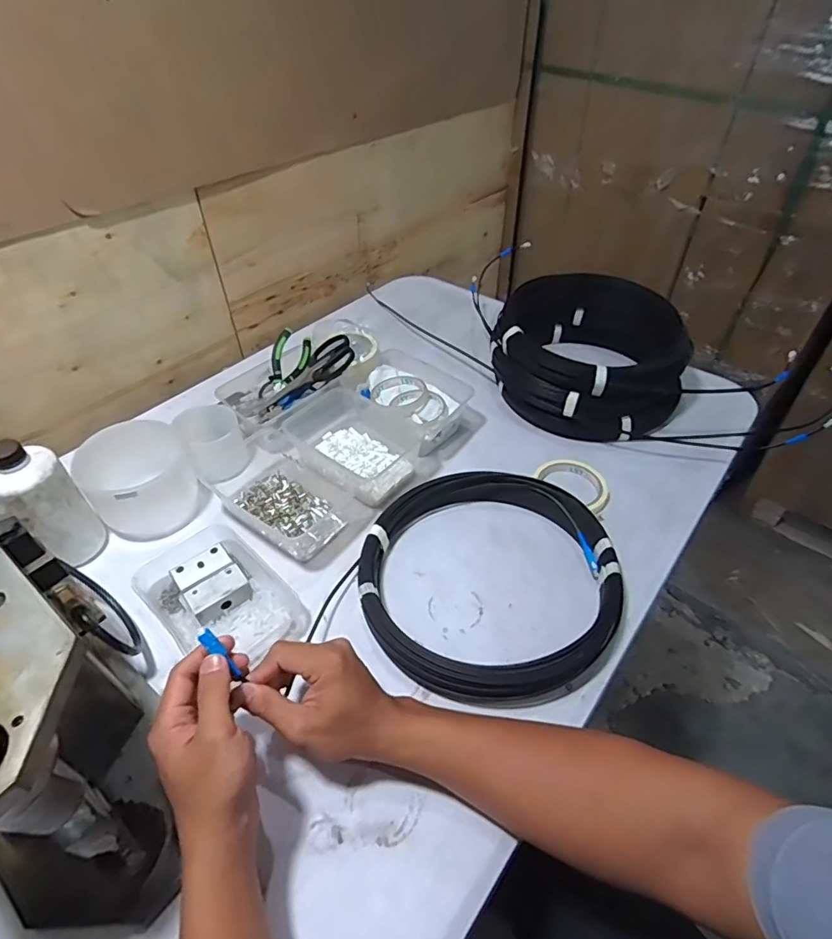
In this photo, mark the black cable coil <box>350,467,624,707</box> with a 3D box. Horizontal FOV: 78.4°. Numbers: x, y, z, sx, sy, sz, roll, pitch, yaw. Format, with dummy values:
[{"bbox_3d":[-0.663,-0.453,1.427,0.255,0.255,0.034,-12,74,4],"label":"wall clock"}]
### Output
[{"bbox_3d":[0.079,0.114,0.561,0.277,0.056,0.264,0,44,0],"label":"black cable coil"}]

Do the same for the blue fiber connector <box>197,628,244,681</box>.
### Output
[{"bbox_3d":[-0.149,0.144,0.393,0.010,0.057,0.011,-4,31,49],"label":"blue fiber connector"}]

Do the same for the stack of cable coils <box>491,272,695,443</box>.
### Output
[{"bbox_3d":[0.263,-0.174,0.793,0.277,0.131,0.265,16,46,16],"label":"stack of cable coils"}]

